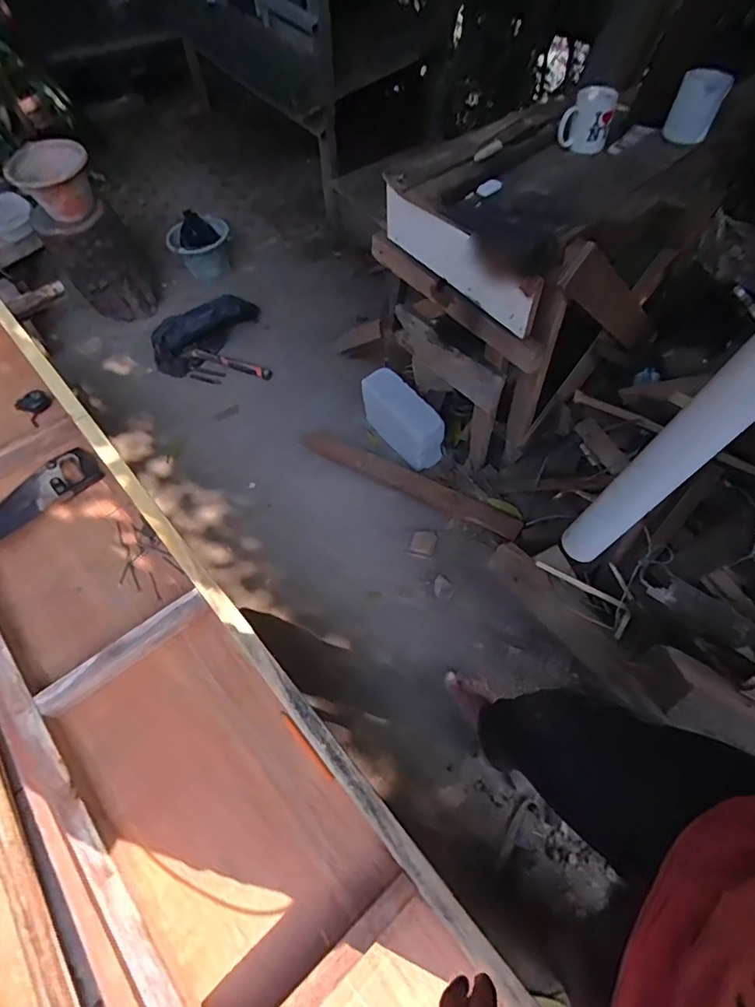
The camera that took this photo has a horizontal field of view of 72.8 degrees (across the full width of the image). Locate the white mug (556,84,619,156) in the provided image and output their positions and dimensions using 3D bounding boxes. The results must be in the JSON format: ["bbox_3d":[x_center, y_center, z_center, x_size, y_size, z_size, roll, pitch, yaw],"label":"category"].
[{"bbox_3d":[0.454,-0.833,1.109,0.111,0.099,0.079,14,63,12],"label":"white mug"}]

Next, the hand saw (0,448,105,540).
[{"bbox_3d":[-0.841,0.028,1.136,0.143,0.032,0.453,38,70,22],"label":"hand saw"}]

